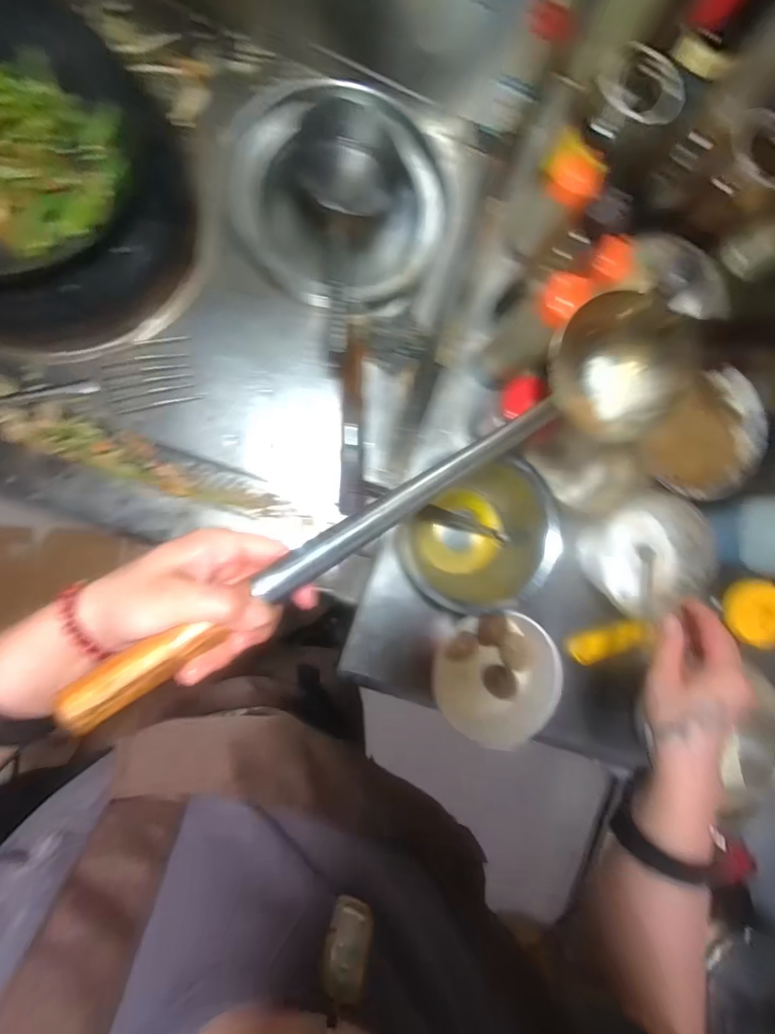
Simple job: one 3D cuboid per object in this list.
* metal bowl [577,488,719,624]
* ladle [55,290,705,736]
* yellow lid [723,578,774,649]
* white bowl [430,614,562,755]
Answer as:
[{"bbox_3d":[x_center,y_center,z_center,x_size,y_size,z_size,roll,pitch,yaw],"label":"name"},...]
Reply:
[{"bbox_3d":[0.350,0.049,0.617,0.145,0.075,0.155,0,89,-8],"label":"metal bowl"},{"bbox_3d":[0.042,-0.026,0.328,0.514,0.061,0.122,-32,93,-20],"label":"ladle"},{"bbox_3d":[0.455,0.114,0.552,0.071,0.026,0.084,-2,100,-1],"label":"yellow lid"},{"bbox_3d":[0.142,0.211,0.591,0.152,0.080,0.159,0,89,-8],"label":"white bowl"}]

